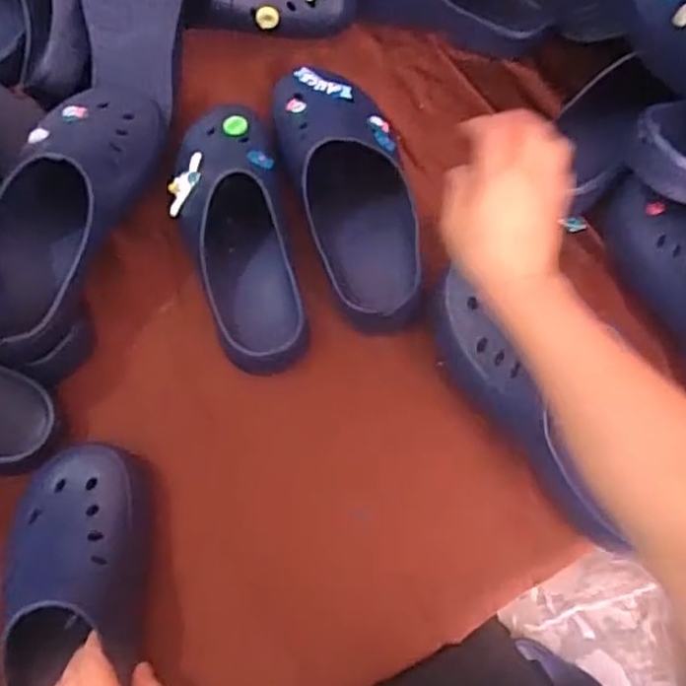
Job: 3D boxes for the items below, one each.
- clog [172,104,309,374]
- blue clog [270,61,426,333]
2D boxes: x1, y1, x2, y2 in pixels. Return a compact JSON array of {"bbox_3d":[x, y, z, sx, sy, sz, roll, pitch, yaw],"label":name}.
[{"bbox_3d":[-0.102,-0.112,0.669,0.105,0.104,0.275,-15,63,-4],"label":"clog"},{"bbox_3d":[0.006,-0.160,0.675,0.103,0.088,0.280,-16,63,-5],"label":"blue clog"}]

